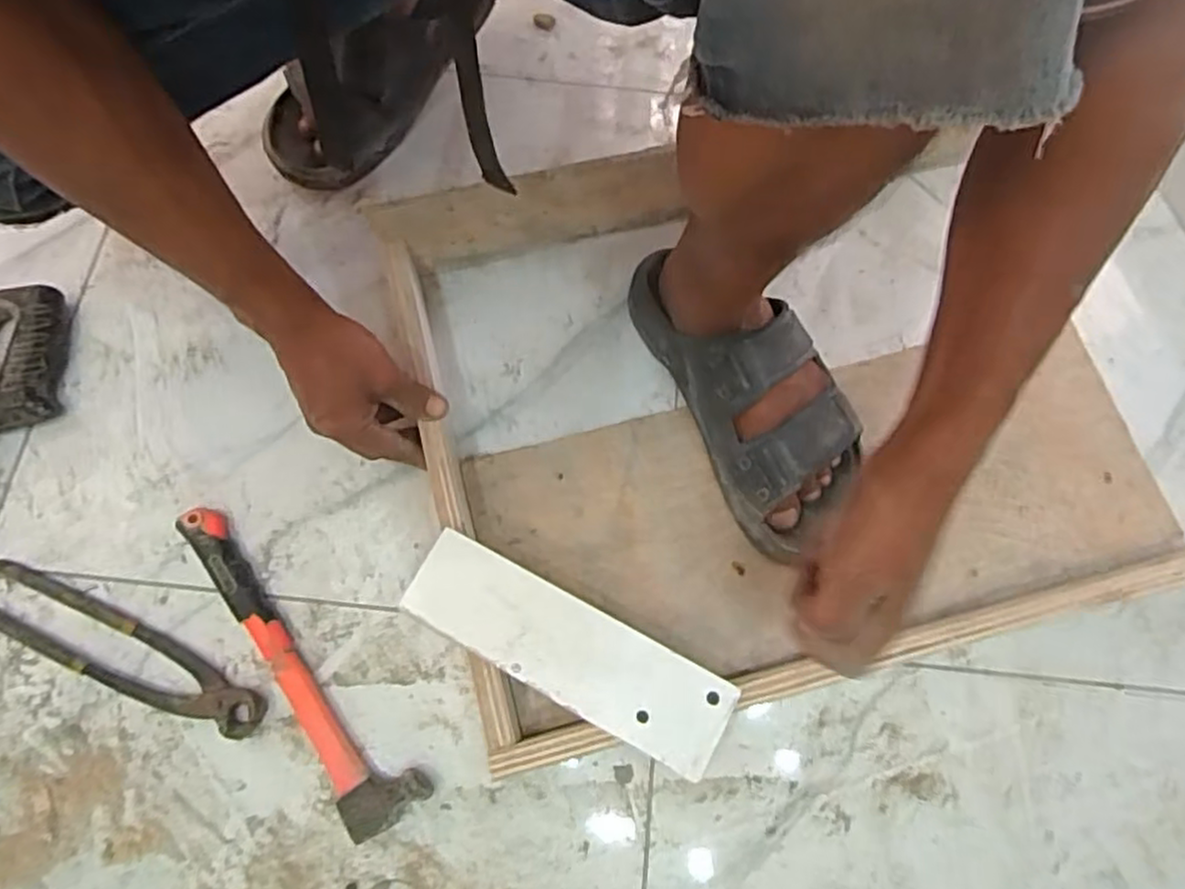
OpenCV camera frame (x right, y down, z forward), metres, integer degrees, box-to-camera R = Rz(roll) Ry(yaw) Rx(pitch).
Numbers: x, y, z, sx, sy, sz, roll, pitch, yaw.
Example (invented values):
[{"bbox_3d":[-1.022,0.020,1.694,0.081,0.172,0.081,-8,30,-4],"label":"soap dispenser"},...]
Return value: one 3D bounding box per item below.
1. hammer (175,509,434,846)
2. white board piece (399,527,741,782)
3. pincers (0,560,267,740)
[{"bbox_3d":[-0.209,0.148,0.490,0.054,0.023,0.259,-37,76,-12],"label":"hammer"},{"bbox_3d":[-0.016,0.127,0.439,0.207,0.010,0.058,28,74,8],"label":"white board piece"},{"bbox_3d":[-0.337,0.142,0.490,0.236,0.019,0.045,22,73,6],"label":"pincers"}]

